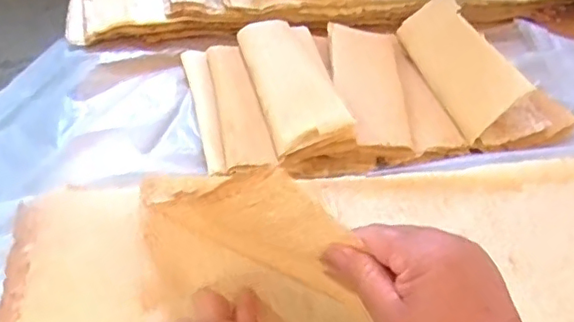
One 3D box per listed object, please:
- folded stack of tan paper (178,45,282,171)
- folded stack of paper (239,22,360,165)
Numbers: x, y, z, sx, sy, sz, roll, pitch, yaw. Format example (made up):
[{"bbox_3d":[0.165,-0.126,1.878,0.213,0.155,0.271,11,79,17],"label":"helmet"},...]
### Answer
[{"bbox_3d":[-0.080,-0.075,0.774,0.082,0.021,0.256,-8,48,-13],"label":"folded stack of tan paper"},{"bbox_3d":[0.009,-0.111,0.785,0.104,0.028,0.268,-8,48,-13],"label":"folded stack of paper"}]

